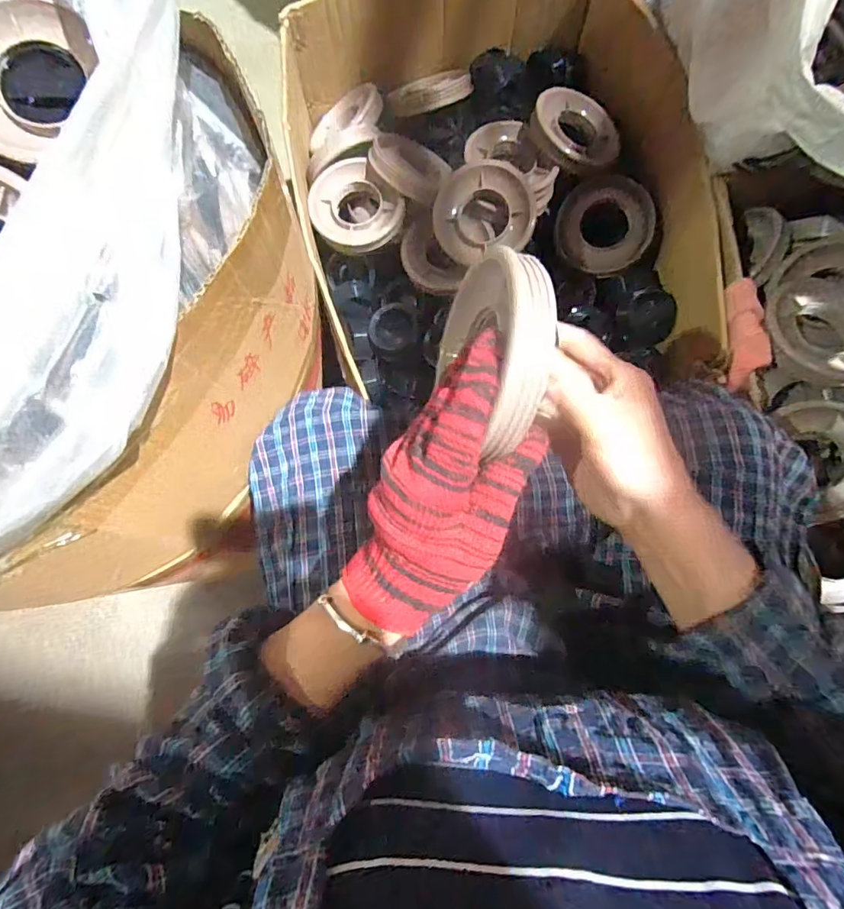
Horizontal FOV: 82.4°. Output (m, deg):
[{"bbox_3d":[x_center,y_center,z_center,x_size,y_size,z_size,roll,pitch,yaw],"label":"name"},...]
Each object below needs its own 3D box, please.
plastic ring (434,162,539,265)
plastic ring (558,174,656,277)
[{"bbox_3d":[0.080,-0.305,0.614,0.125,0.031,0.125,1,108,3],"label":"plastic ring"},{"bbox_3d":[0.248,-0.309,0.659,0.122,0.032,0.122,2,103,8],"label":"plastic ring"}]

